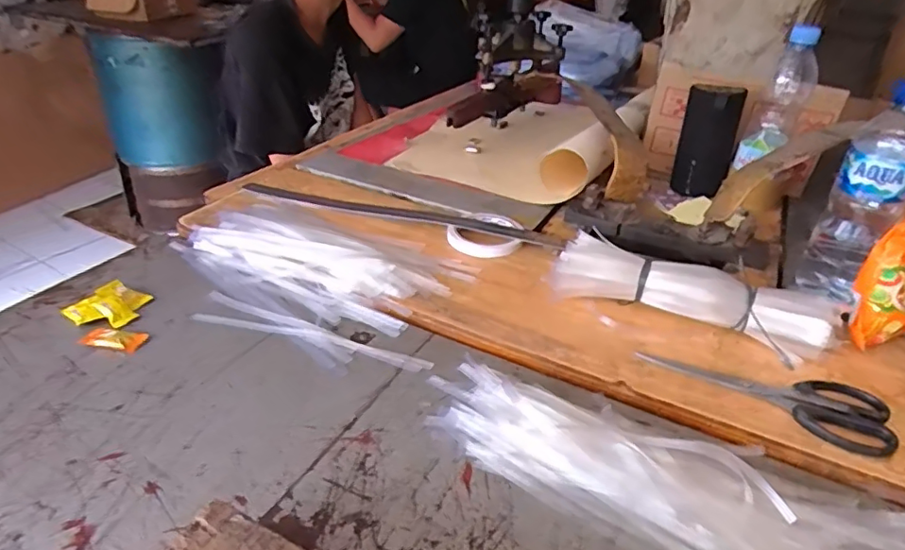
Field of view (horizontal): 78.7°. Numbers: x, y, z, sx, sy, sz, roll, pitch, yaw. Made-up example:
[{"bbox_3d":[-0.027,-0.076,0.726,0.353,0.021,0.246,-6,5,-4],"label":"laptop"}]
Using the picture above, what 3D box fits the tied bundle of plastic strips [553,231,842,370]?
[{"bbox_3d":[0.235,0.025,0.556,0.256,0.051,0.070,19,39,24],"label":"tied bundle of plastic strips"}]

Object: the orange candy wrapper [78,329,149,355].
[{"bbox_3d":[-0.317,0.059,0.517,0.053,0.005,0.027,7,35,9],"label":"orange candy wrapper"}]

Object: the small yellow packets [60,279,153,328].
[{"bbox_3d":[-0.346,0.030,0.557,0.060,0.013,0.062,15,38,20],"label":"small yellow packets"}]

